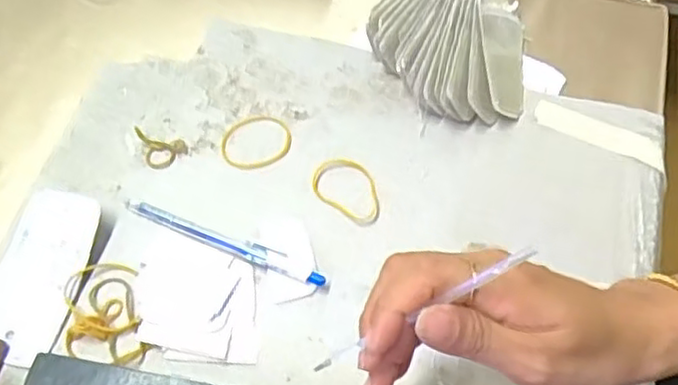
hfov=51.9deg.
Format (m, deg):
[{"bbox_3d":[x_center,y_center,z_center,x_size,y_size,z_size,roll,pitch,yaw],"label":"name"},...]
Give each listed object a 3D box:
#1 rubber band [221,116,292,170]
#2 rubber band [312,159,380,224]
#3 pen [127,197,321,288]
[{"bbox_3d":[-0.055,-0.034,0.467,0.048,0.005,0.038,-23,64,-13],"label":"rubber band"},{"bbox_3d":[0.007,-0.003,0.448,0.052,0.004,0.035,33,66,16],"label":"rubber band"},{"bbox_3d":[-0.072,0.030,0.425,0.134,0.005,0.012,20,63,10],"label":"pen"}]

